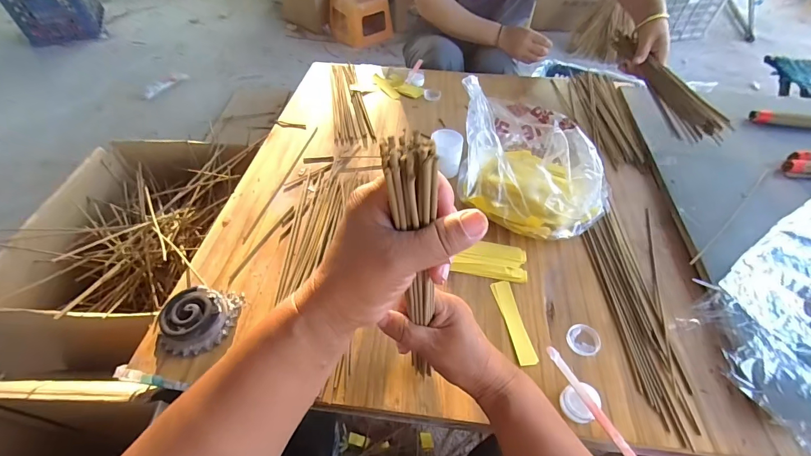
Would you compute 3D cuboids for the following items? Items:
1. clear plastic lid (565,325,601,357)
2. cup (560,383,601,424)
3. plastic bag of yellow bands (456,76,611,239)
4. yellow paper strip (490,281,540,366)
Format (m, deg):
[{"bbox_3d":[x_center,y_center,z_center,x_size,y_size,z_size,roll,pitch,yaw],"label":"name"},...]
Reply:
[{"bbox_3d":[0.217,0.136,0.443,0.039,0.008,0.037,0,50,0],"label":"clear plastic lid"},{"bbox_3d":[0.185,0.188,0.392,0.034,0.028,0.035,0,50,0],"label":"cup"},{"bbox_3d":[0.189,-0.115,0.567,0.218,0.140,0.259,-27,55,-21],"label":"plastic bag of yellow bands"},{"bbox_3d":[0.138,0.118,0.465,0.025,0.004,0.112,-7,50,-7],"label":"yellow paper strip"}]

